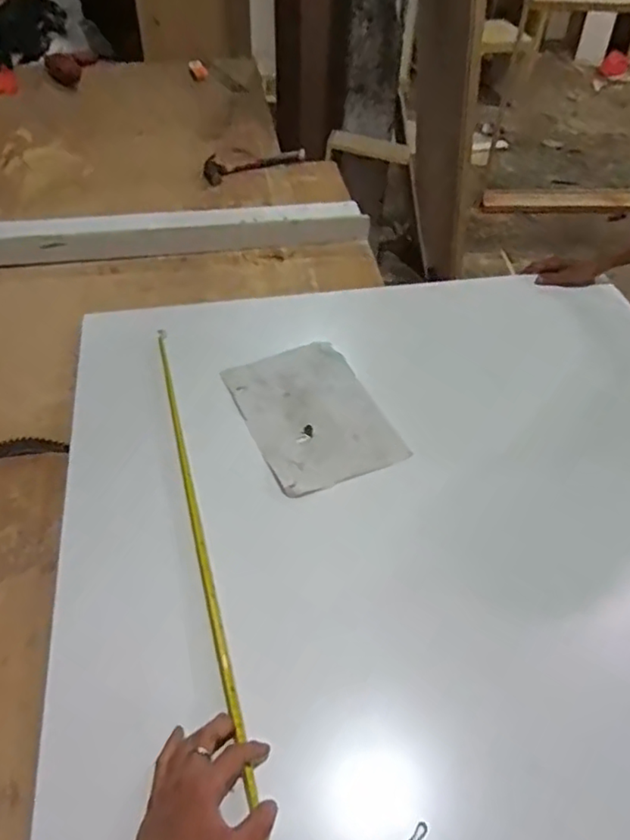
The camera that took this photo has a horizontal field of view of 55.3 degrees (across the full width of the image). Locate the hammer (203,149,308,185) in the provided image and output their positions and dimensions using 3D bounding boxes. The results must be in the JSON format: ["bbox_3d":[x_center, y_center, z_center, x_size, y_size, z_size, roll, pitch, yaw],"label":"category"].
[{"bbox_3d":[-0.146,-0.670,1.551,0.278,0.027,0.100,-18,51,-17],"label":"hammer"}]

